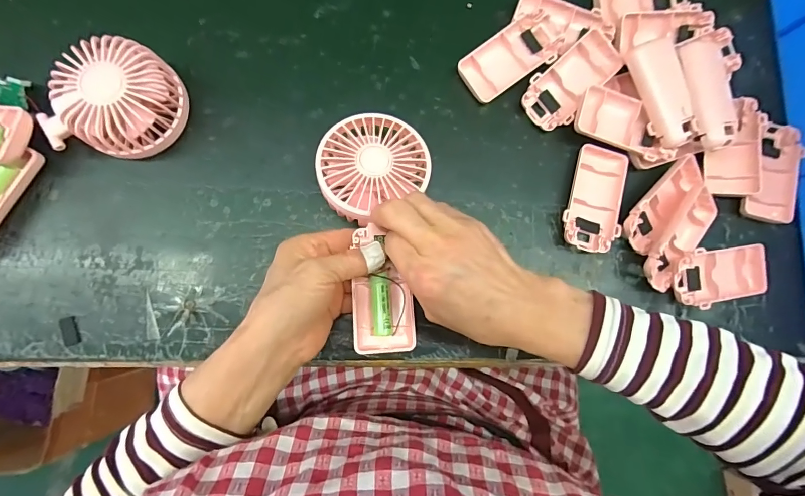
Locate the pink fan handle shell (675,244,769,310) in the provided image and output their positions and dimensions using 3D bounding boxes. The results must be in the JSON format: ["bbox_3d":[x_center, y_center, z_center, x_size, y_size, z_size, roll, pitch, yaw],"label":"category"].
[{"bbox_3d":[0.289,0.025,0.360,0.096,0.023,0.050,-11,85,-6],"label":"pink fan handle shell"}]

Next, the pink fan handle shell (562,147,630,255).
[{"bbox_3d":[0.176,-0.045,0.361,0.049,0.016,0.095,16,82,-3],"label":"pink fan handle shell"}]

